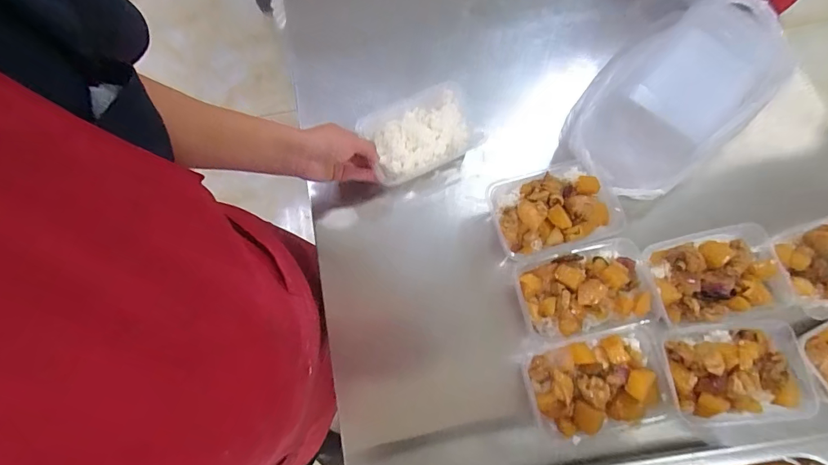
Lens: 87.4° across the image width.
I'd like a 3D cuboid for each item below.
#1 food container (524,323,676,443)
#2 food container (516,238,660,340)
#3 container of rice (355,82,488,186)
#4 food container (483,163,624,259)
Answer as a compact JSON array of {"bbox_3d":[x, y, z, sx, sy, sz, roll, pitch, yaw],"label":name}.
[{"bbox_3d":[0.227,0.184,0.527,0.168,0.045,0.110,-13,75,-2],"label":"food container"},{"bbox_3d":[0.222,0.077,0.564,0.166,0.052,0.110,-12,75,-2],"label":"food container"},{"bbox_3d":[0.008,-0.146,0.644,0.150,0.037,0.107,-24,72,-8],"label":"container of rice"},{"bbox_3d":[0.193,-0.032,0.588,0.169,0.047,0.115,-13,75,-2],"label":"food container"}]

